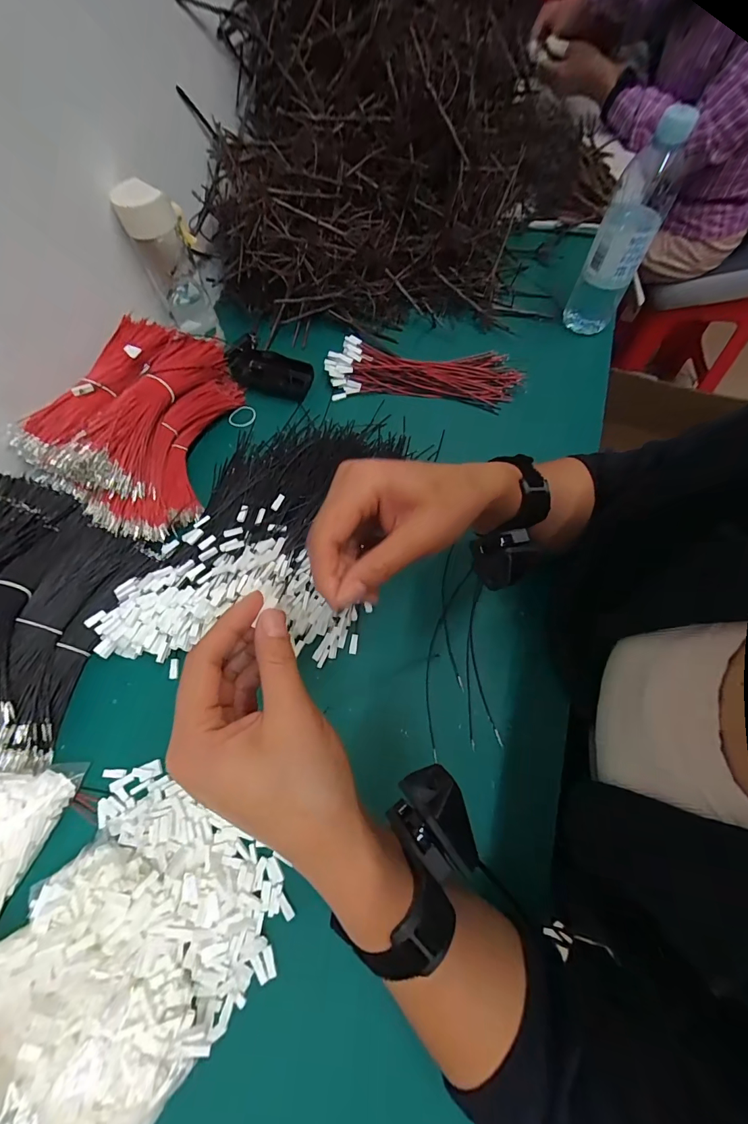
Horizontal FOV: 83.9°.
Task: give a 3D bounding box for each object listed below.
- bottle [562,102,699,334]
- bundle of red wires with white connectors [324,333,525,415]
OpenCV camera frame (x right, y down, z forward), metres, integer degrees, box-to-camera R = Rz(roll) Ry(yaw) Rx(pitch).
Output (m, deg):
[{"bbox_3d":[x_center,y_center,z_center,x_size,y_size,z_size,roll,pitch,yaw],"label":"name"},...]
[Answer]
[{"bbox_3d":[0.310,-0.401,0.521,0.066,0.216,0.054,26,69,13],"label":"bottle"},{"bbox_3d":[0.067,-0.262,0.564,0.257,0.022,0.087,5,65,4],"label":"bundle of red wires with white connectors"}]

